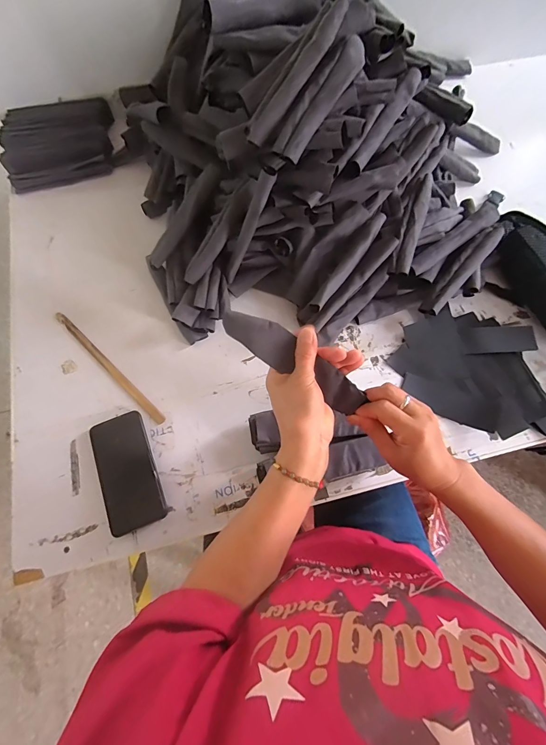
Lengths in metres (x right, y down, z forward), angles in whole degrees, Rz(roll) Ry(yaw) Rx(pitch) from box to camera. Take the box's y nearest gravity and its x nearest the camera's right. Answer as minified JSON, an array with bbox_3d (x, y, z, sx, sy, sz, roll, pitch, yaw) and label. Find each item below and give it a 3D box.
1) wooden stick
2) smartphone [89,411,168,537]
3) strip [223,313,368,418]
[{"bbox_3d":[-0.268,-0.010,0.560,0.264,0.008,0.017,42,75,12],"label":"wooden stick"},{"bbox_3d":[-0.214,0.144,0.502,0.080,0.017,0.161,-21,73,-8],"label":"smartphone"},{"bbox_3d":[0.025,-0.013,0.376,0.173,0.008,0.040,36,94,-8],"label":"strip"}]

